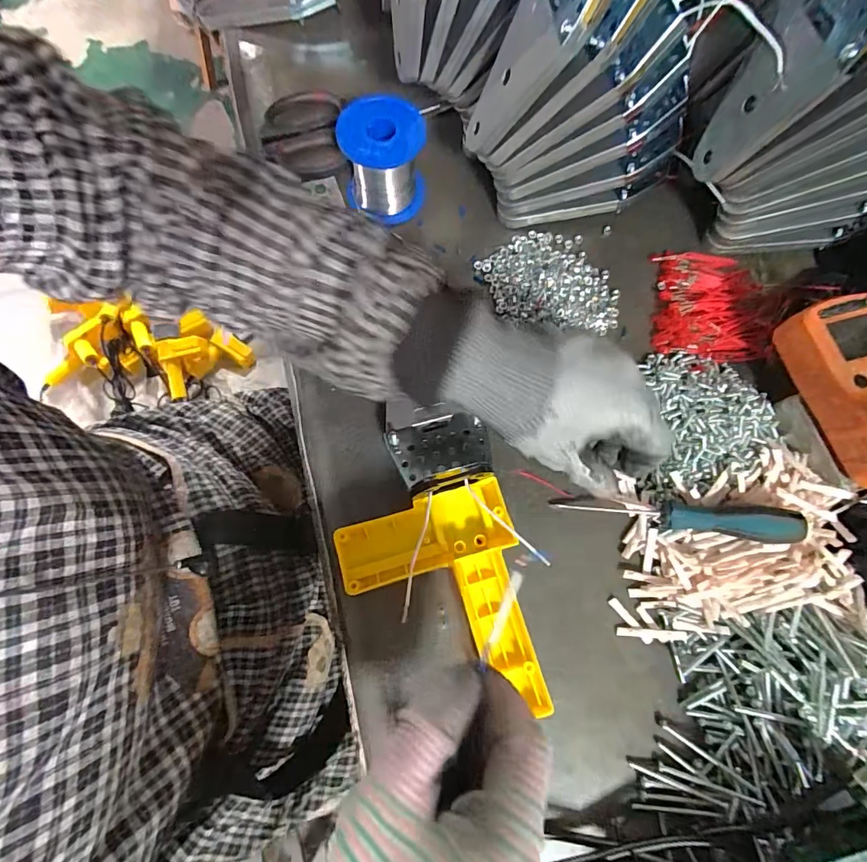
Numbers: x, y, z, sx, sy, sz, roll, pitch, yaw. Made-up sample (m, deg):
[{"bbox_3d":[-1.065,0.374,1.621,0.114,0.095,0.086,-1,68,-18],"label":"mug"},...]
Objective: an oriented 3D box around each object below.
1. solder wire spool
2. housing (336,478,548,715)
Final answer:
[{"bbox_3d":[-0.039,-0.212,0.356,0.064,0.065,0.061,1,75,-2],"label":"solder wire spool"},{"bbox_3d":[0.005,0.109,0.295,0.114,0.039,0.133,-15,76,-6],"label":"housing"}]

